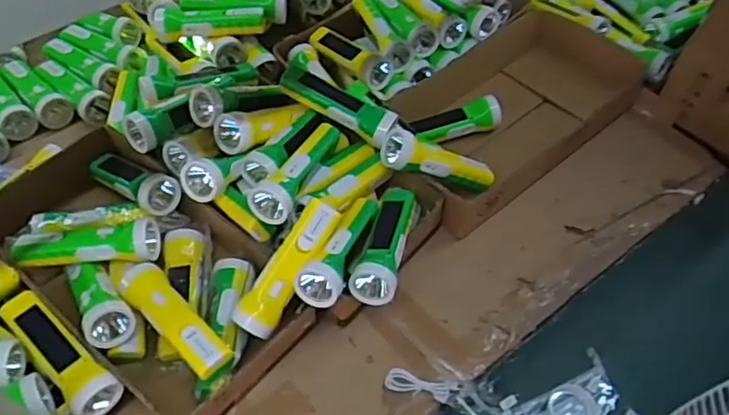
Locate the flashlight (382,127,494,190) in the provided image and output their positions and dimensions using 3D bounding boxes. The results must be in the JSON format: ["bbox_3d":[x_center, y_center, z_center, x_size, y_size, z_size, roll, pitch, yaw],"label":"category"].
[{"bbox_3d":[0.107,-0.063,0.880,0.170,0.045,0.058,16,50,-23],"label":"flashlight"}]

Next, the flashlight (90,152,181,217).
[{"bbox_3d":[-0.327,-0.038,0.889,0.167,0.056,0.057,23,53,40],"label":"flashlight"}]

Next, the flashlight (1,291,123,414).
[{"bbox_3d":[-0.347,0.167,0.708,0.176,0.045,0.053,35,59,21],"label":"flashlight"}]

